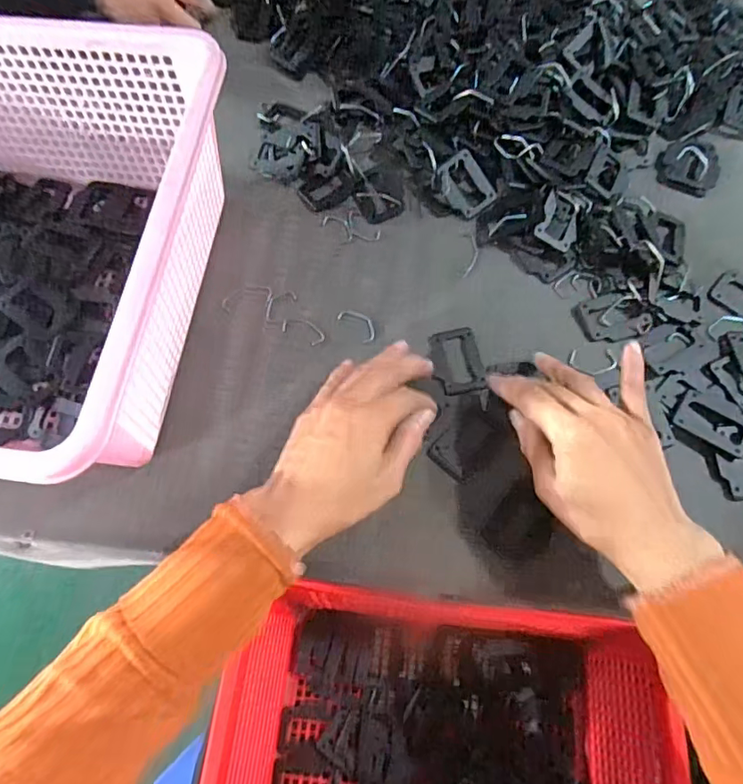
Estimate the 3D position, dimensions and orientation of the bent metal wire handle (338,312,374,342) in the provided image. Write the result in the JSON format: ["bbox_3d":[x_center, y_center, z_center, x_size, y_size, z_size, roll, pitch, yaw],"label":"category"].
[{"bbox_3d":[-0.010,-0.054,0.403,0.018,0.004,0.034,-43,76,-13],"label":"bent metal wire handle"}]

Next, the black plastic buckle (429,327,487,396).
[{"bbox_3d":[0.065,-0.024,0.393,0.037,0.006,0.054,-8,71,-3],"label":"black plastic buckle"}]

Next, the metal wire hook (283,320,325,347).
[{"bbox_3d":[-0.053,-0.049,0.402,0.036,0.004,0.017,26,73,9],"label":"metal wire hook"}]

